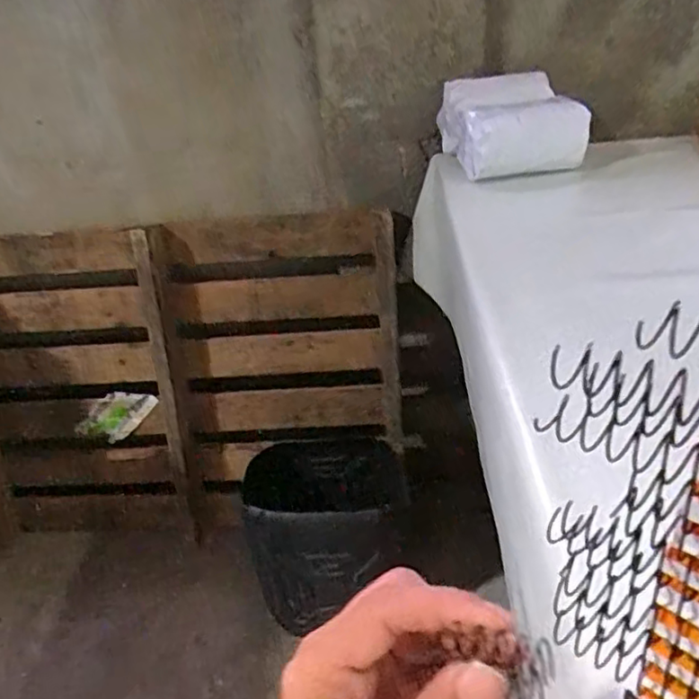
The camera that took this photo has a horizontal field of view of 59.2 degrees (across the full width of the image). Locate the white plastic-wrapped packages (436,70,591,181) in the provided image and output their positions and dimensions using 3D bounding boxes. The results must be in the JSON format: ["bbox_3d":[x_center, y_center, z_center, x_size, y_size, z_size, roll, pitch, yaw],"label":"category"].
[{"bbox_3d":[0.268,-0.387,1.048,0.197,0.124,0.200,-9,34,-4],"label":"white plastic-wrapped packages"}]

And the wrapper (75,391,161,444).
[{"bbox_3d":[-0.518,0.144,1.365,0.104,0.172,0.020,41,7,-5],"label":"wrapper"}]

